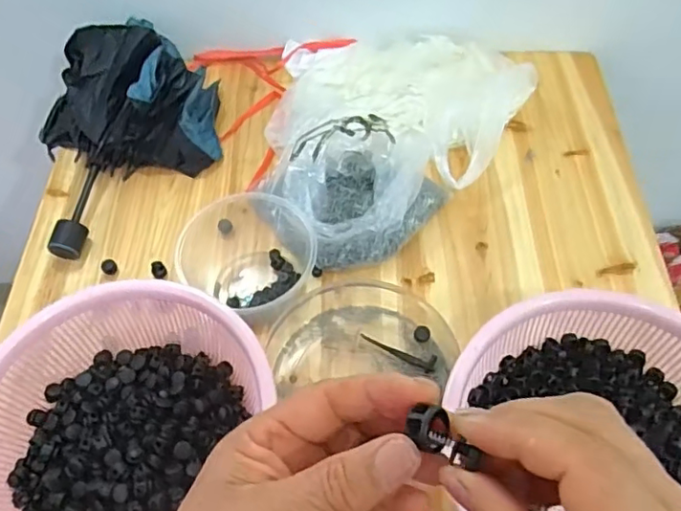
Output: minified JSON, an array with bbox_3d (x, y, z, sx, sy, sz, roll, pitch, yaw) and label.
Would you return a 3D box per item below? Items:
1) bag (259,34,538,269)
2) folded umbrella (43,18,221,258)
[{"bbox_3d":[0.074,-0.154,0.756,0.329,0.071,0.354,3,58,4],"label":"bag"},{"bbox_3d":[-0.291,-0.164,0.765,0.245,0.109,0.313,-7,58,-2],"label":"folded umbrella"}]

